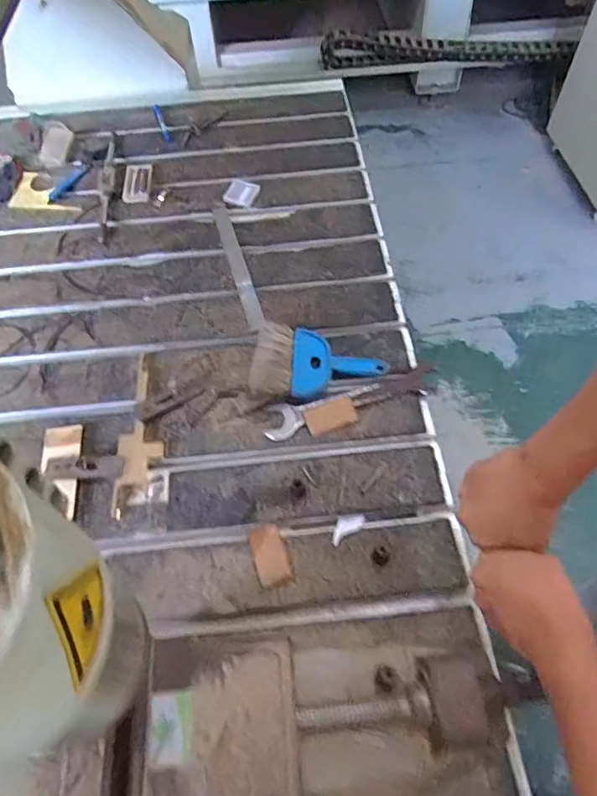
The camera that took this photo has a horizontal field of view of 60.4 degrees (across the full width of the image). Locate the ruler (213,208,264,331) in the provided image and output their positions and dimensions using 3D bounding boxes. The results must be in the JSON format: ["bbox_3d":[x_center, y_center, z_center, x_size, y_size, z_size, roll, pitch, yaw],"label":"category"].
[{"bbox_3d":[-0.102,-0.227,0.857,0.027,0.008,0.299,-15,59,-7],"label":"ruler"}]

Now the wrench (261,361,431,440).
[{"bbox_3d":[0.072,0.001,0.707,0.244,0.011,0.045,-17,59,-8],"label":"wrench"}]

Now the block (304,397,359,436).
[{"bbox_3d":[0.044,0.023,0.691,0.067,0.010,0.038,-19,59,-9],"label":"block"}]

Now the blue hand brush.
[{"bbox_3d":[0.030,-0.050,0.716,0.186,0.045,0.133,4,58,5],"label":"blue hand brush"}]

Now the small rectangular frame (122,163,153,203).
[{"bbox_3d":[-0.307,-0.416,0.982,0.049,0.013,0.111,-2,58,2],"label":"small rectangular frame"}]

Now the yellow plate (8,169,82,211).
[{"bbox_3d":[-0.469,-0.392,0.976,0.154,0.011,0.096,9,59,8],"label":"yellow plate"}]

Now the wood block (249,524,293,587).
[{"bbox_3d":[-0.033,0.183,0.600,0.036,0.006,0.069,-16,59,-7],"label":"wood block"}]

